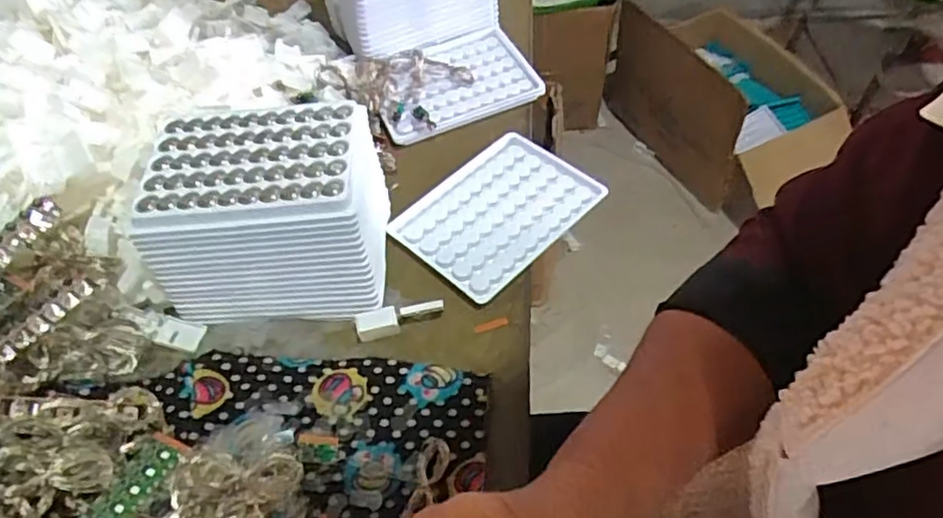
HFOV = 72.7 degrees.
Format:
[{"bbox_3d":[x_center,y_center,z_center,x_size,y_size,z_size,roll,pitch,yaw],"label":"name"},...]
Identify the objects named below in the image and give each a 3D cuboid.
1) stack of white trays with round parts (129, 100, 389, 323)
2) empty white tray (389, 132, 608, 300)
[{"bbox_3d":[-0.120,-0.031,0.405,0.137,0.087,0.096,-2,53,3],"label":"stack of white trays with round parts"},{"bbox_3d":[0.018,-0.035,0.455,0.128,0.008,0.095,-39,60,-23],"label":"empty white tray"}]

